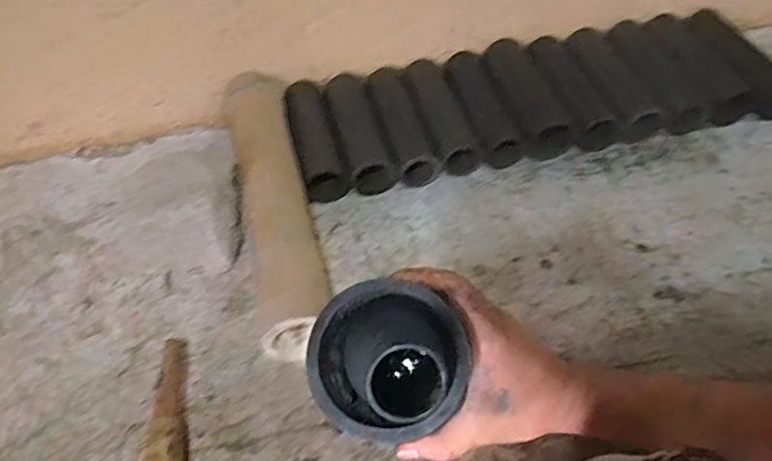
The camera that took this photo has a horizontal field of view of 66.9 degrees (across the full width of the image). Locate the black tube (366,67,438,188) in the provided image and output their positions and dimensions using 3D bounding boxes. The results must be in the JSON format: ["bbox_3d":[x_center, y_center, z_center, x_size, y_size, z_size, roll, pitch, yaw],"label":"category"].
[{"bbox_3d":[0.018,-0.130,0.735,0.051,0.057,0.180,-13,47,-7],"label":"black tube"}]

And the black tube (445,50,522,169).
[{"bbox_3d":[0.120,-0.154,0.737,0.052,0.048,0.187,-12,47,-6],"label":"black tube"}]

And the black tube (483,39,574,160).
[{"bbox_3d":[0.174,-0.165,0.735,0.061,0.055,0.182,-11,47,-5],"label":"black tube"}]

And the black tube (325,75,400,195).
[{"bbox_3d":[-0.034,-0.118,0.730,0.054,0.059,0.200,-13,47,-7],"label":"black tube"}]

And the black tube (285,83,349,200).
[{"bbox_3d":[-0.088,-0.108,0.727,0.054,0.061,0.181,-14,47,-8],"label":"black tube"}]

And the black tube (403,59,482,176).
[{"bbox_3d":[0.069,-0.140,0.740,0.050,0.058,0.187,-13,47,-7],"label":"black tube"}]

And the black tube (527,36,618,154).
[{"bbox_3d":[0.231,-0.176,0.741,0.066,0.048,0.177,-9,47,-3],"label":"black tube"}]

